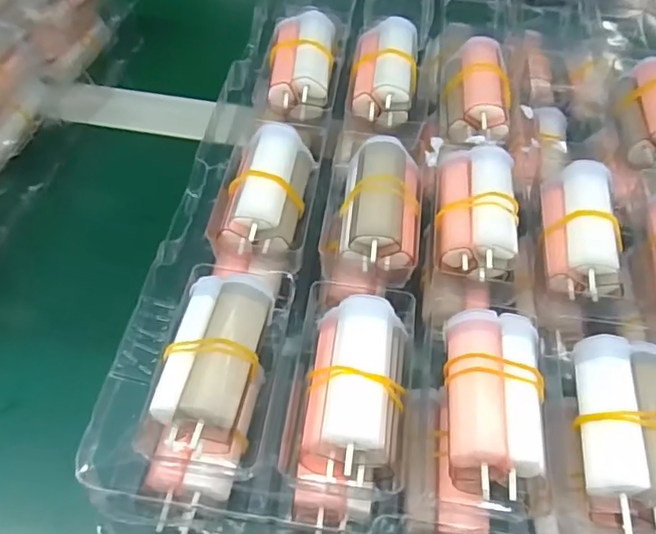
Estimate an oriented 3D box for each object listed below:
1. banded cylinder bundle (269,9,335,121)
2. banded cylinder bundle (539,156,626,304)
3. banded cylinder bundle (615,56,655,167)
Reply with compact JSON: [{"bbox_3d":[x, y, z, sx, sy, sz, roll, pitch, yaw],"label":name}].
[{"bbox_3d":[-0.015,-0.117,0.335,0.035,0.031,0.065,4,55,1],"label":"banded cylinder bundle"},{"bbox_3d":[0.122,-0.019,0.274,0.033,0.028,0.066,6,55,2],"label":"banded cylinder bundle"},{"bbox_3d":[0.184,-0.090,0.323,0.031,0.024,0.067,6,55,2],"label":"banded cylinder bundle"}]

